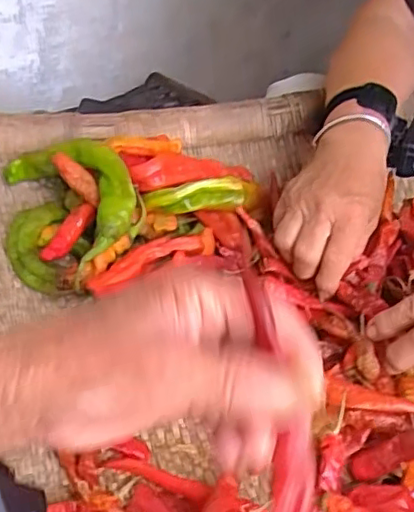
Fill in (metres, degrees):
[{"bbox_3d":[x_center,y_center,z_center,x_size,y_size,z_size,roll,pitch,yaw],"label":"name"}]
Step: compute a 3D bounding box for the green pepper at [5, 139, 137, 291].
[{"bbox_3d":[-0.105,-0.053,0.496,0.086,0.023,0.139,-43,60,4],"label":"green pepper"}]

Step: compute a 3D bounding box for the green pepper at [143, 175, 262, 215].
[{"bbox_3d":[0.000,-0.051,0.511,0.101,0.027,0.021,-8,40,-16],"label":"green pepper"}]

